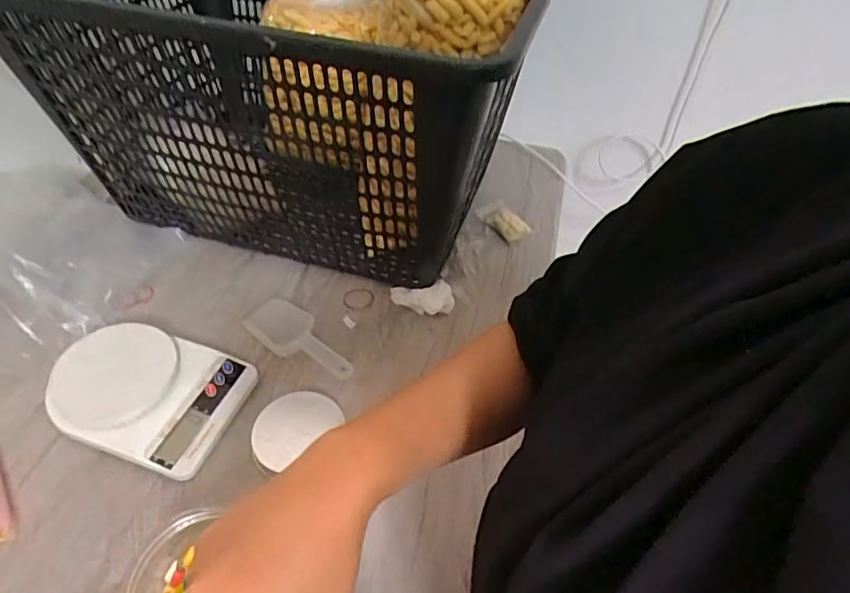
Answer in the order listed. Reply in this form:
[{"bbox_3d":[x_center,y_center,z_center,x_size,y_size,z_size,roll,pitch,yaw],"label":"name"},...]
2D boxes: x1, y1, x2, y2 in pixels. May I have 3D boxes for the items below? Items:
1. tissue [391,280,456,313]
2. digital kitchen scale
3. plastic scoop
[{"bbox_3d":[-0.003,0.002,0.652,0.073,0.011,0.043,-4,47,-6],"label":"tissue"},{"bbox_3d":[-0.273,0.091,0.534,0.178,0.037,0.128,15,48,11],"label":"digital kitchen scale"},{"bbox_3d":[-0.130,0.045,0.581,0.147,0.030,0.051,30,53,24],"label":"plastic scoop"}]

